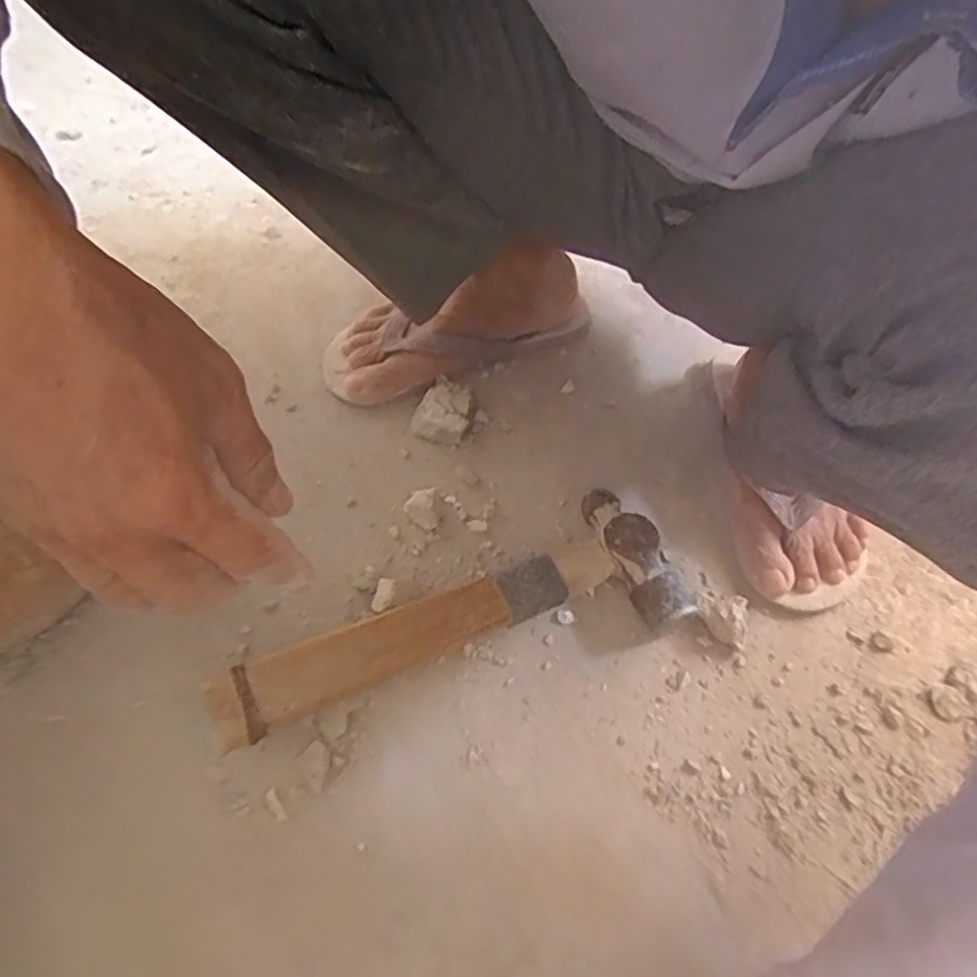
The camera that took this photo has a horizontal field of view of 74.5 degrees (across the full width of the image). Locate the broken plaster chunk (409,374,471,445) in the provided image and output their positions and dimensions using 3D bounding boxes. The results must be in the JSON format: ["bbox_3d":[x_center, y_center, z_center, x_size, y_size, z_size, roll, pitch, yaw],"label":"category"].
[{"bbox_3d":[-0.035,-0.064,0.530,0.043,0.021,0.058,20,55,10],"label":"broken plaster chunk"}]

